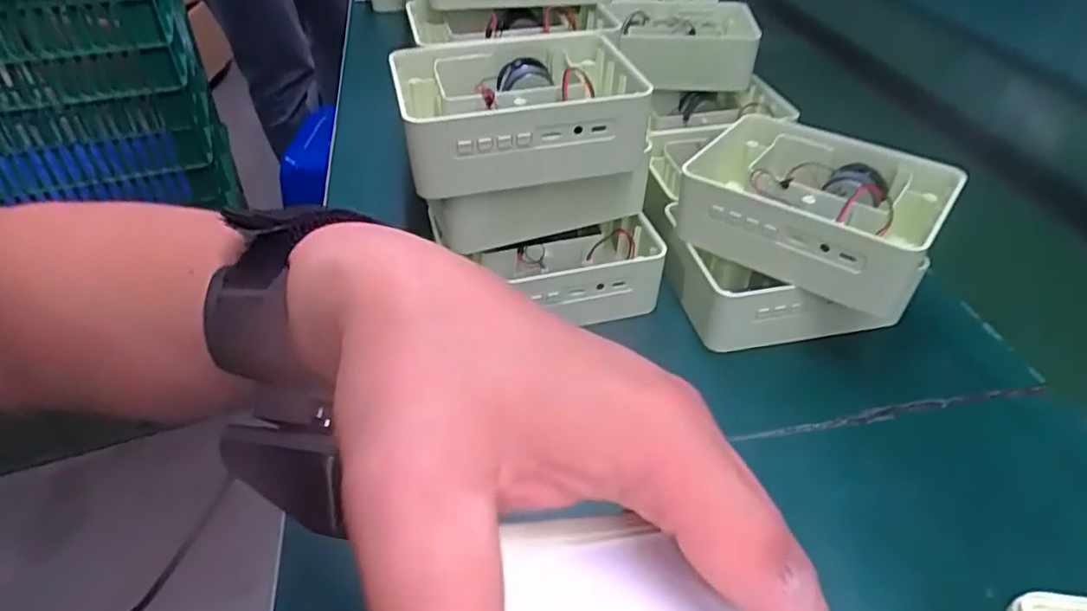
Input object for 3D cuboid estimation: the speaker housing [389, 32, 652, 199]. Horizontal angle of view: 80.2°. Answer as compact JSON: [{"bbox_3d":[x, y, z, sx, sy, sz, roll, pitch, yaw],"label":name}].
[{"bbox_3d":[-0.019,-0.123,0.401,0.148,0.049,0.114,-8,42,-11],"label":"speaker housing"}]

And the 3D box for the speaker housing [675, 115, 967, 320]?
[{"bbox_3d":[0.164,-0.065,0.405,0.151,0.052,0.108,28,47,26],"label":"speaker housing"}]

